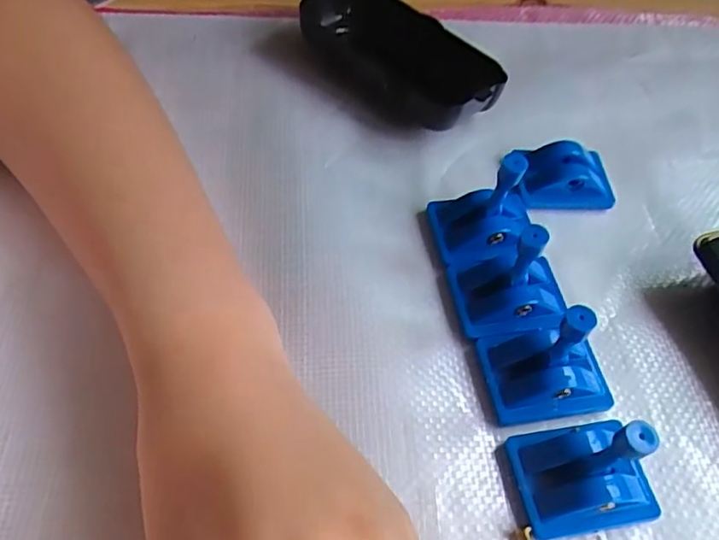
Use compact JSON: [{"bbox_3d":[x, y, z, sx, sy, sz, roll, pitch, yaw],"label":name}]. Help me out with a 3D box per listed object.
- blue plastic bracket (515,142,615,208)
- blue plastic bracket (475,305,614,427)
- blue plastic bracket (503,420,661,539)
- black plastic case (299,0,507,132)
[{"bbox_3d":[0.098,-0.045,0.280,0.048,0.016,0.031,-4,55,-8],"label":"blue plastic bracket"},{"bbox_3d":[0.069,0.029,0.206,0.040,0.044,0.033,-4,55,-8],"label":"blue plastic bracket"},{"bbox_3d":[0.076,0.060,0.185,0.042,0.045,0.032,-4,55,-8],"label":"blue plastic bracket"},{"bbox_3d":[0.017,-0.115,0.311,0.119,0.033,0.045,39,60,21],"label":"black plastic case"}]

